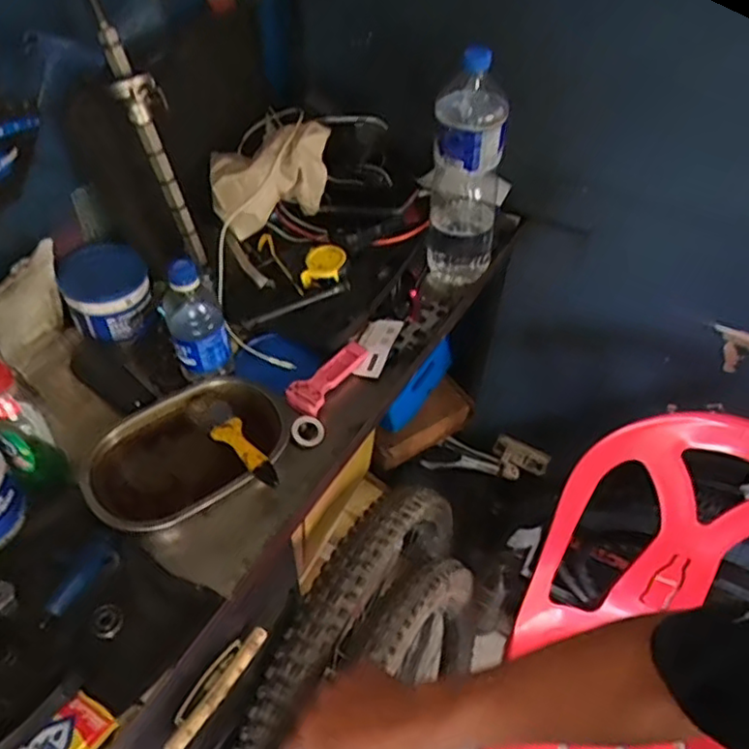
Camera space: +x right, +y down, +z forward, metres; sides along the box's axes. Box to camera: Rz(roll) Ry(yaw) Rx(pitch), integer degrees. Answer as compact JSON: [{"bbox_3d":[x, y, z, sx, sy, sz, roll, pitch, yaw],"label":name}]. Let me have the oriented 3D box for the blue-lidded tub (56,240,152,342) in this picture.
[{"bbox_3d":[-0.336,-0.108,0.828,0.100,0.075,0.109,1,48,-1],"label":"blue-lidded tub"}]

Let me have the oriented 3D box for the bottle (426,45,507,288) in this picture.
[{"bbox_3d":[0.124,-0.262,0.878,0.096,0.304,0.098,9,49,7],"label":"bottle"}]

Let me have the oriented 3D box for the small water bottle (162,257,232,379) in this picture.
[{"bbox_3d":[-0.205,-0.063,0.750,0.064,0.153,0.059,-13,50,-13],"label":"small water bottle"}]

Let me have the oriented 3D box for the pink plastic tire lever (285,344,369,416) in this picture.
[{"bbox_3d":[-0.058,0.000,0.801,0.046,0.011,0.121,26,52,20],"label":"pink plastic tire lever"}]

